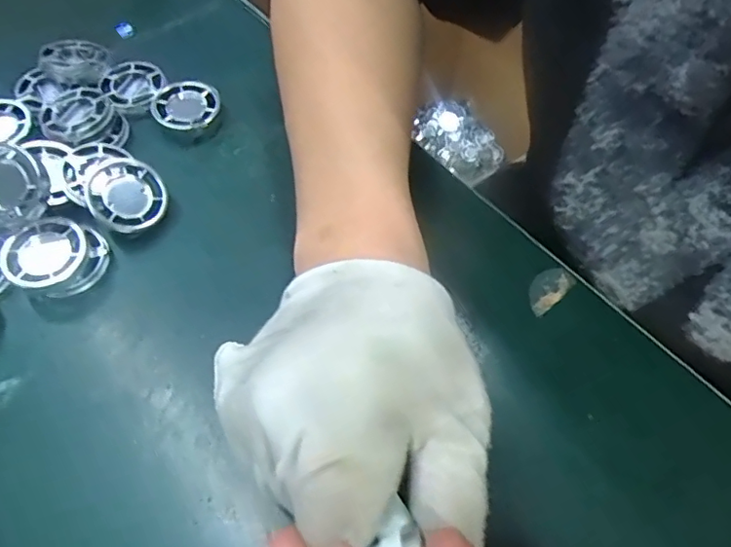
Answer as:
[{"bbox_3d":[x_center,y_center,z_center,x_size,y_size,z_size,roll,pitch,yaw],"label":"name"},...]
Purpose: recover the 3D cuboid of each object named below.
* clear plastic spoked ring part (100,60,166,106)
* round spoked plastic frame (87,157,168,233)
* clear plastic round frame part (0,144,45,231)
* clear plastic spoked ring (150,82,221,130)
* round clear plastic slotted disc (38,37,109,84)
[{"bbox_3d":[-0.140,-0.115,0.345,0.036,0.006,0.036,0,61,-1],"label":"clear plastic spoked ring part"},{"bbox_3d":[-0.125,-0.041,0.296,0.036,0.011,0.040,-29,83,-25],"label":"round spoked plastic frame"},{"bbox_3d":[-0.177,-0.042,0.274,0.037,0.011,0.039,0,96,-3],"label":"clear plastic round frame part"},{"bbox_3d":[-0.105,-0.099,0.336,0.038,0.009,0.033,-28,65,-15],"label":"clear plastic spoked ring"},{"bbox_3d":[-0.175,-0.131,0.345,0.038,0.009,0.038,0,61,-1],"label":"round clear plastic slotted disc"}]

